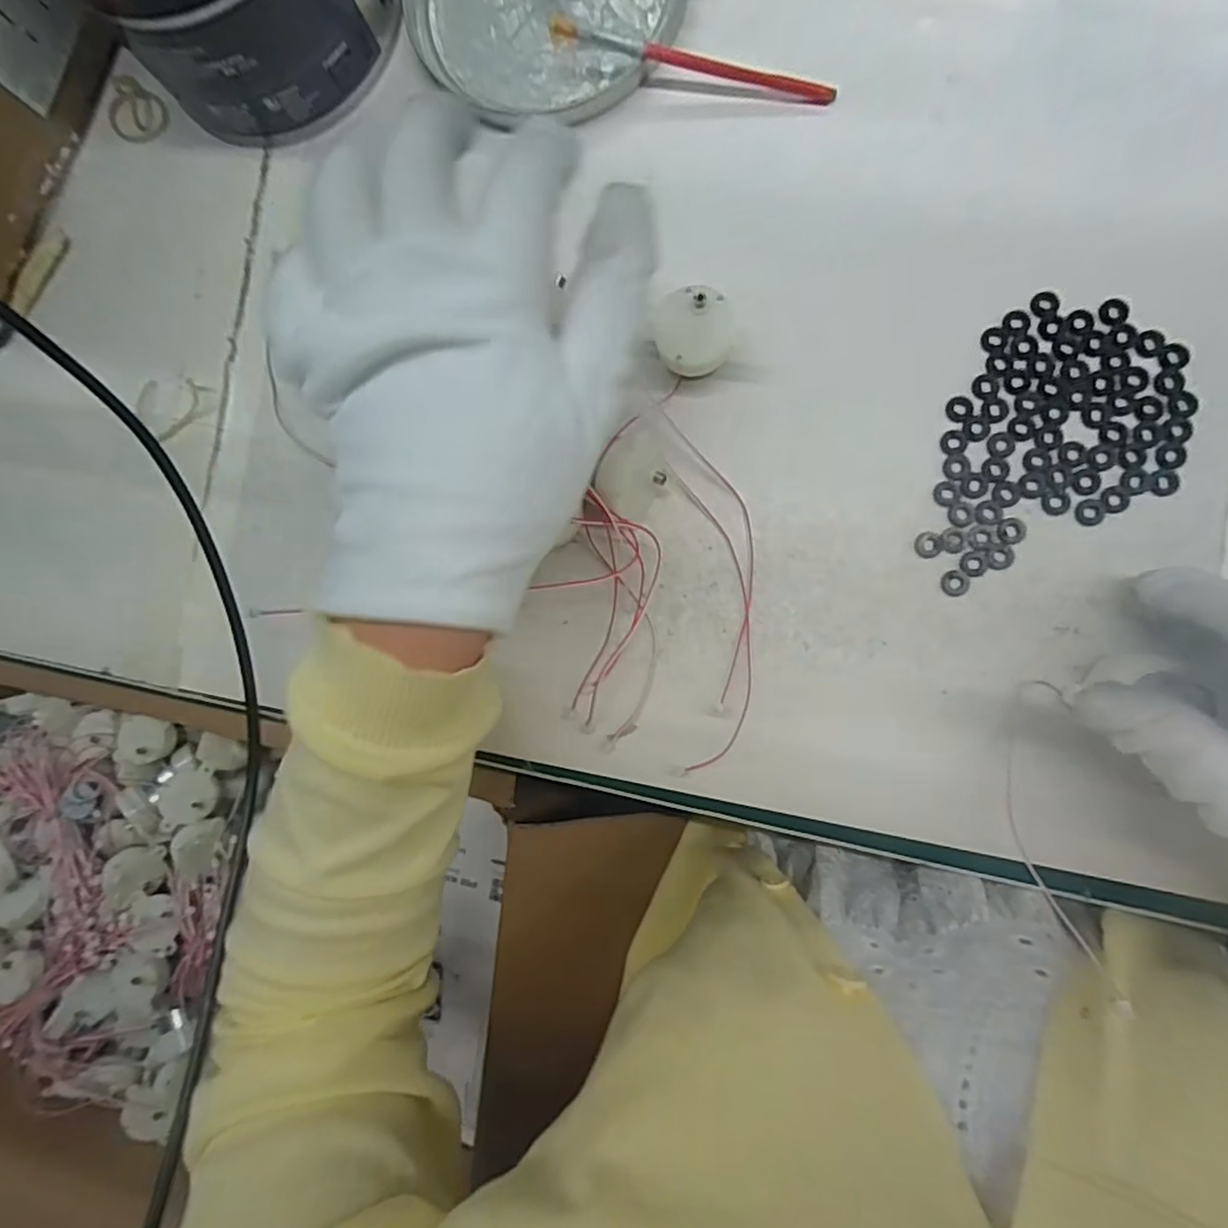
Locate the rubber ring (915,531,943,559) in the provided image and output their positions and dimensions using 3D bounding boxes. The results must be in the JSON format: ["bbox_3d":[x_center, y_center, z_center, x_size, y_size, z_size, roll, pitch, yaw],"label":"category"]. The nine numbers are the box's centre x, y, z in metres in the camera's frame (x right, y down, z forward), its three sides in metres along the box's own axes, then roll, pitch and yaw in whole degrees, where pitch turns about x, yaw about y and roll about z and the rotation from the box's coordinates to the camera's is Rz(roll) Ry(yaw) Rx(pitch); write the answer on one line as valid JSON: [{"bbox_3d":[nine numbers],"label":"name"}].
[{"bbox_3d":[0.129,-0.028,0.257,0.011,0.004,0.011,0,88,8],"label":"rubber ring"}]

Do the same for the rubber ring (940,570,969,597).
[{"bbox_3d":[0.139,-0.013,0.254,0.011,0.004,0.011,0,88,8],"label":"rubber ring"}]

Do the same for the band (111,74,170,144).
[{"bbox_3d":[-0.249,-0.260,0.326,0.036,0.004,0.027,40,94,8],"label":"band"}]

